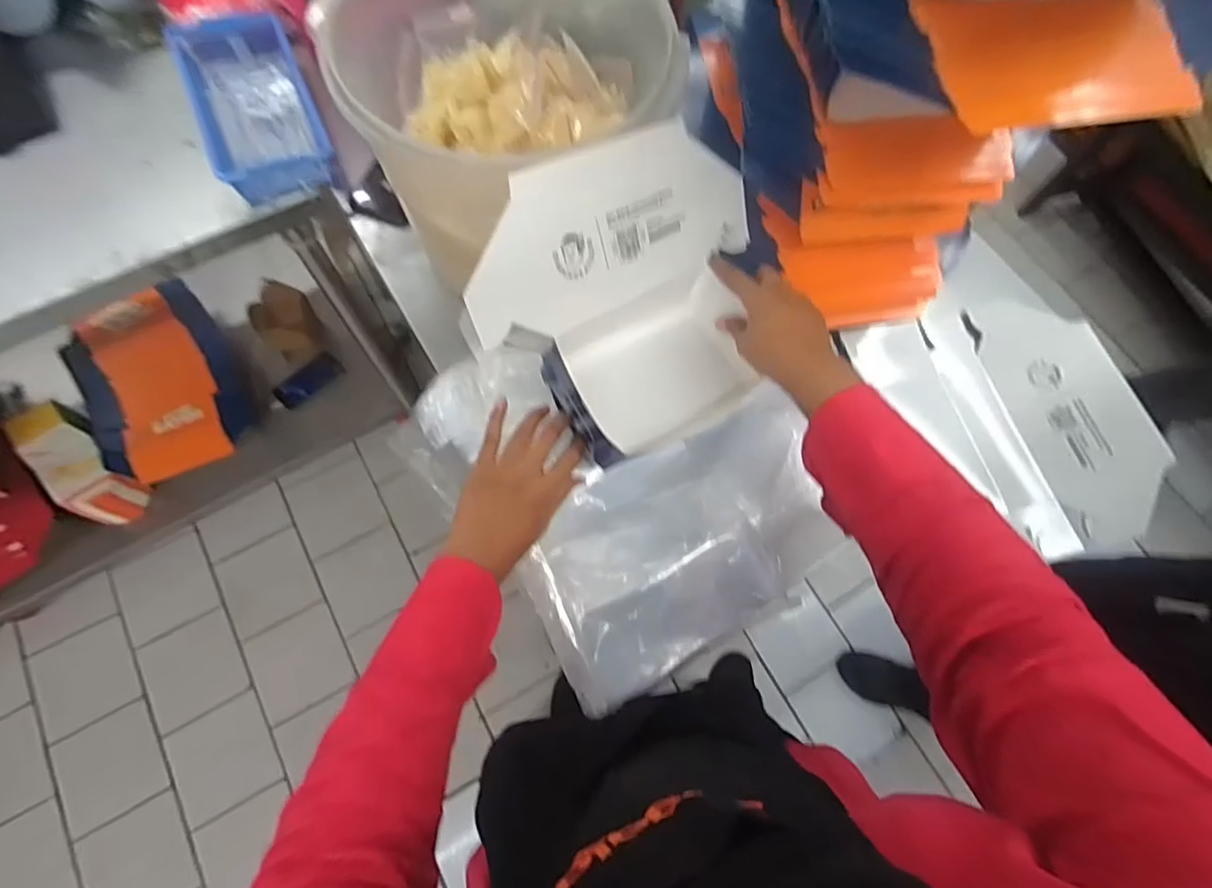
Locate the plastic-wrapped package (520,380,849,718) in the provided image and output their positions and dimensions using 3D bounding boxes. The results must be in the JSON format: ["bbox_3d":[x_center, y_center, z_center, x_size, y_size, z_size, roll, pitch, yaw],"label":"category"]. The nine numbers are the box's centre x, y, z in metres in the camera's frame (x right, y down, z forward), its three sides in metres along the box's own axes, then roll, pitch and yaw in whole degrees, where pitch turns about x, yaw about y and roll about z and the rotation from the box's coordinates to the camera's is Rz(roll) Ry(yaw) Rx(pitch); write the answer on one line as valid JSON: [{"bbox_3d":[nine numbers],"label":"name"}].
[{"bbox_3d":[0.077,0.101,0.572,0.301,0.051,0.196,-26,84,-11],"label":"plastic-wrapped package"}]

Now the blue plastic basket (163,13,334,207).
[{"bbox_3d":[-0.443,-0.435,0.736,0.128,0.063,0.276,-24,73,-11],"label":"blue plastic basket"}]

